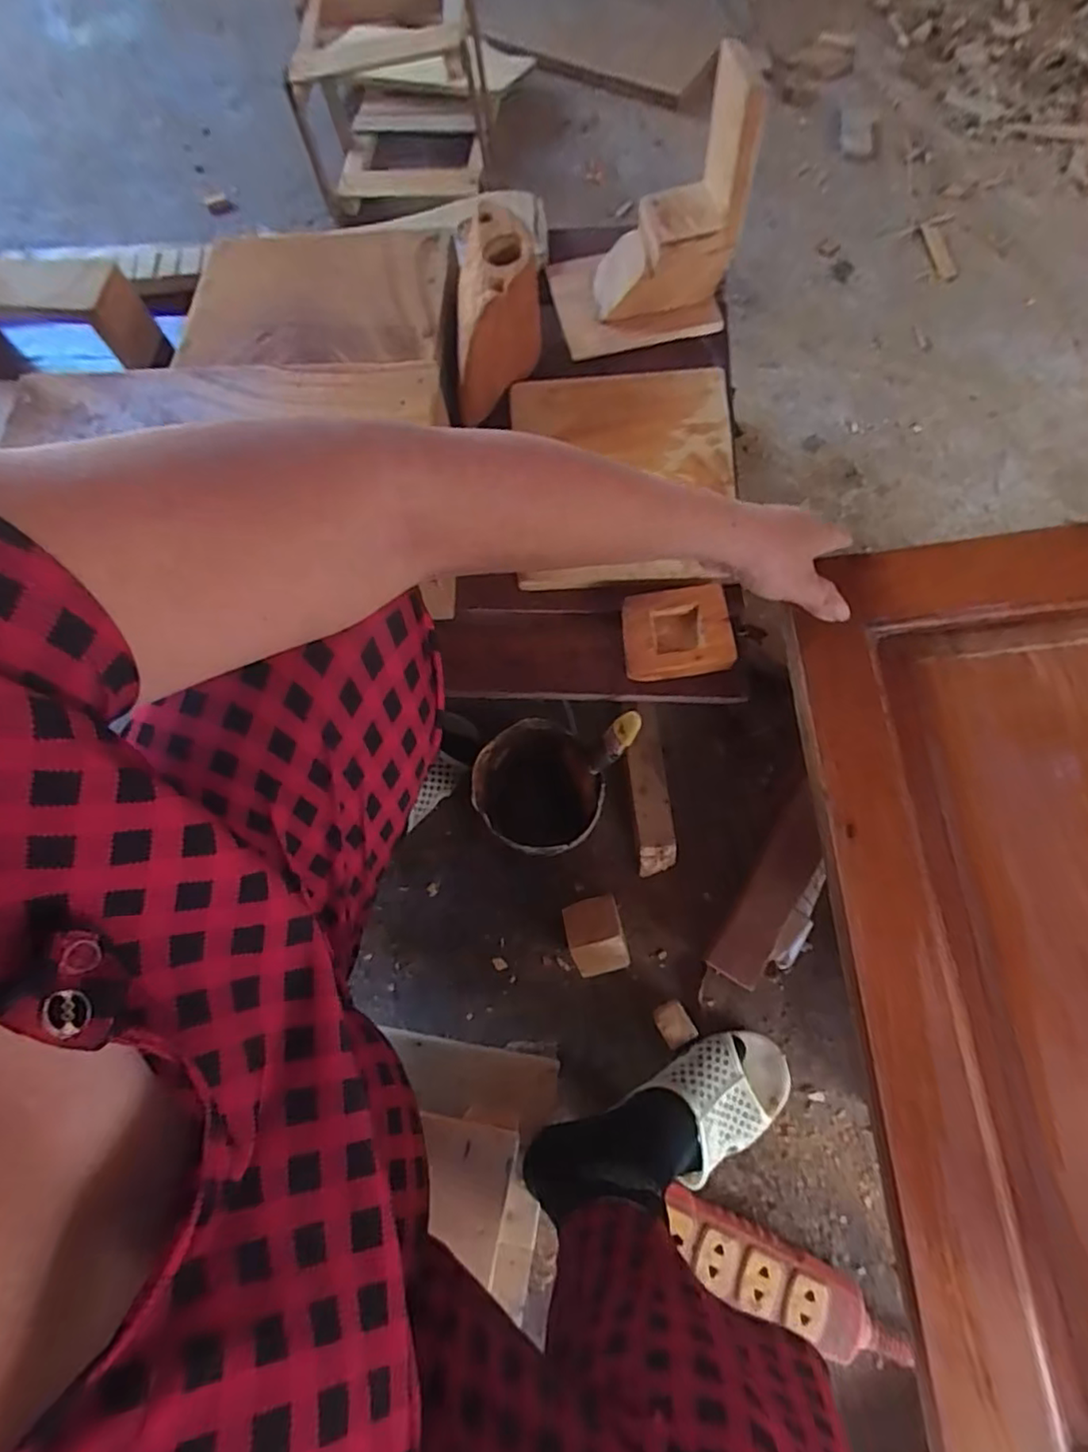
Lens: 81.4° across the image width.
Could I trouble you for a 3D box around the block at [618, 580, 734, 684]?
[{"bbox_3d":[0.103,-0.072,0.498,0.082,0.027,0.063,-8,74,1],"label":"block"}]

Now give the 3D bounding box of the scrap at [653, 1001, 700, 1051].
[{"bbox_3d":[0.119,0.275,0.585,0.030,0.023,0.036,-30,75,-7],"label":"scrap"}]

